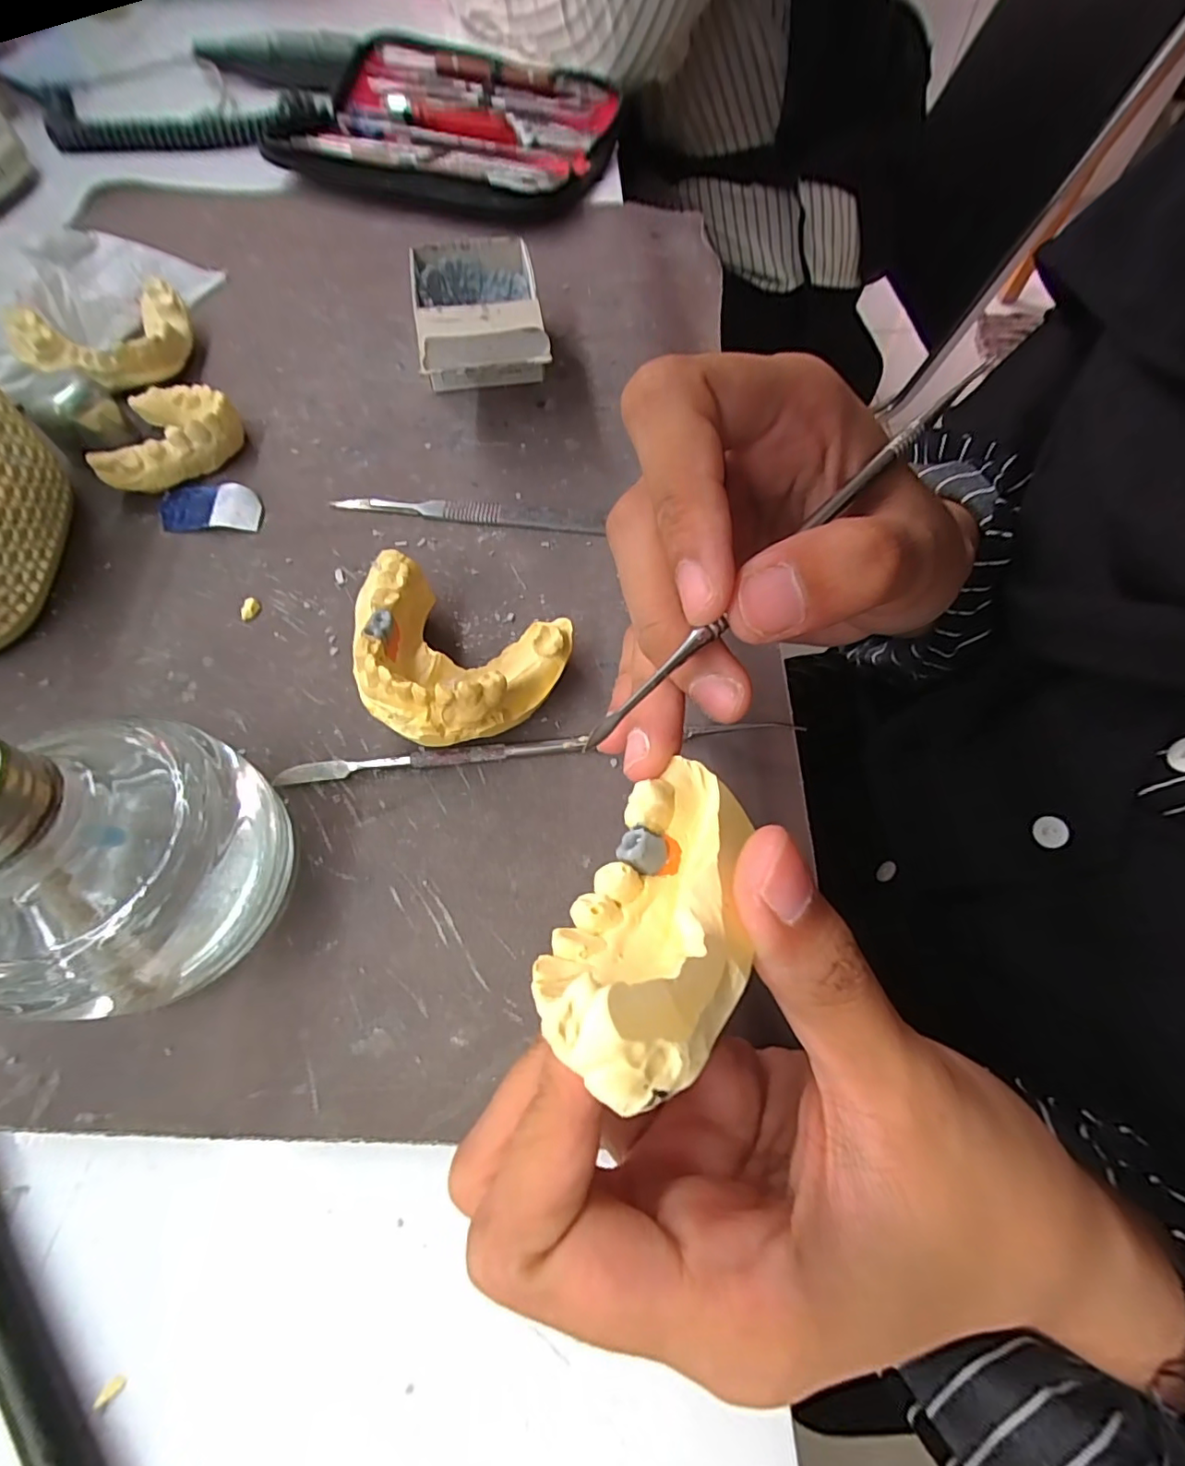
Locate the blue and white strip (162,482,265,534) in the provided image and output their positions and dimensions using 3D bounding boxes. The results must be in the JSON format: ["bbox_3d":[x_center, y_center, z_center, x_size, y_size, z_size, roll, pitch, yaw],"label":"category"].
[{"bbox_3d":[-0.159,-0.093,0.233,0.041,0.007,0.020,0,65,-1],"label":"blue and white strip"}]

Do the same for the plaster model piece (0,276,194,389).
[{"bbox_3d":[-0.220,-0.180,0.261,0.072,0.030,0.046,-38,71,-16],"label":"plaster model piece"}]

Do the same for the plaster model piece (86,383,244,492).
[{"bbox_3d":[-0.177,-0.126,0.241,0.049,0.019,0.055,0,65,0],"label":"plaster model piece"}]

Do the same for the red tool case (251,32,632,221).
[{"bbox_3d":[-0.094,-0.412,0.383,0.197,0.032,0.179,13,65,5],"label":"red tool case"}]

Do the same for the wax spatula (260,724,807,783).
[{"bbox_3d":[-0.016,0.005,0.190,0.171,0.005,0.005,-7,65,-4],"label":"wax spatula"}]

